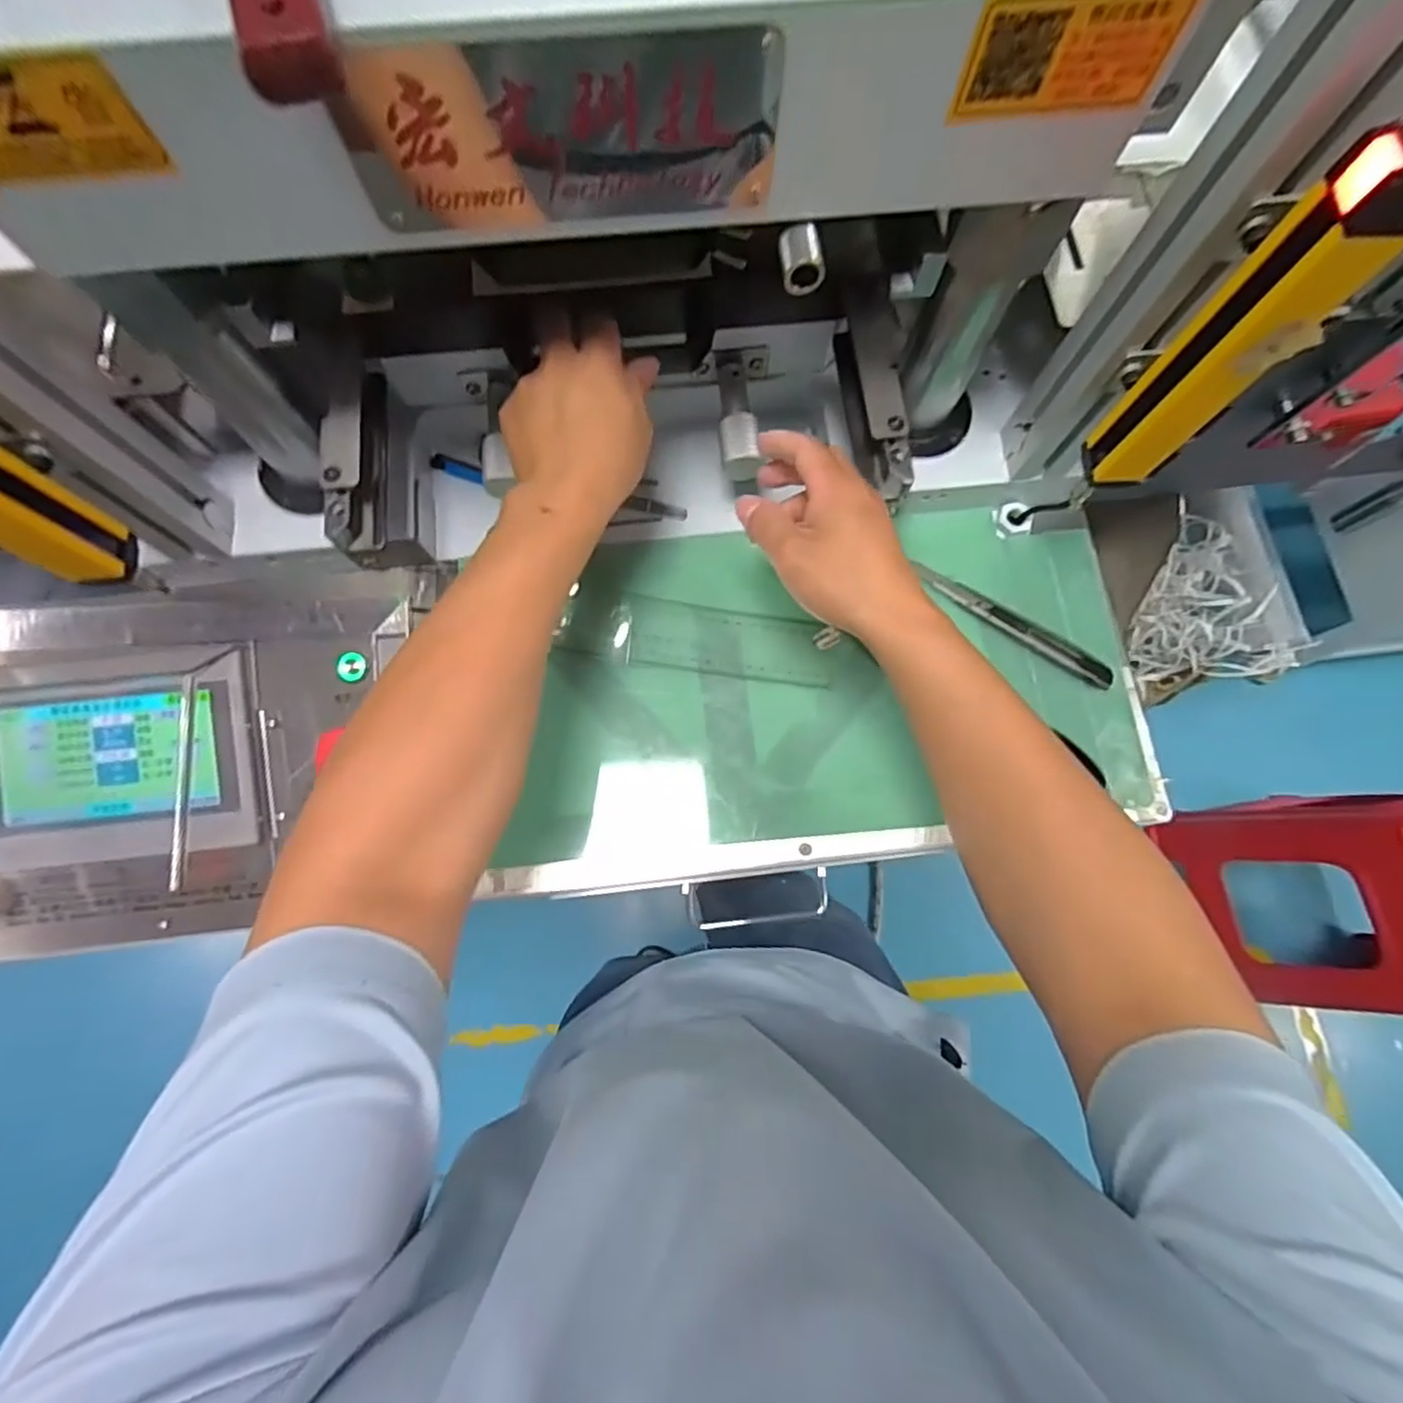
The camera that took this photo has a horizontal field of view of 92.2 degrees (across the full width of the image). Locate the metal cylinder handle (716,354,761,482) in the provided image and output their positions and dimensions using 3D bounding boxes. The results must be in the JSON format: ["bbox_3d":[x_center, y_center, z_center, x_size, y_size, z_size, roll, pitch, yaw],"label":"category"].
[{"bbox_3d":[0.025,-0.207,0.484,0.024,0.021,0.100,-4,74,-2],"label":"metal cylinder handle"}]

